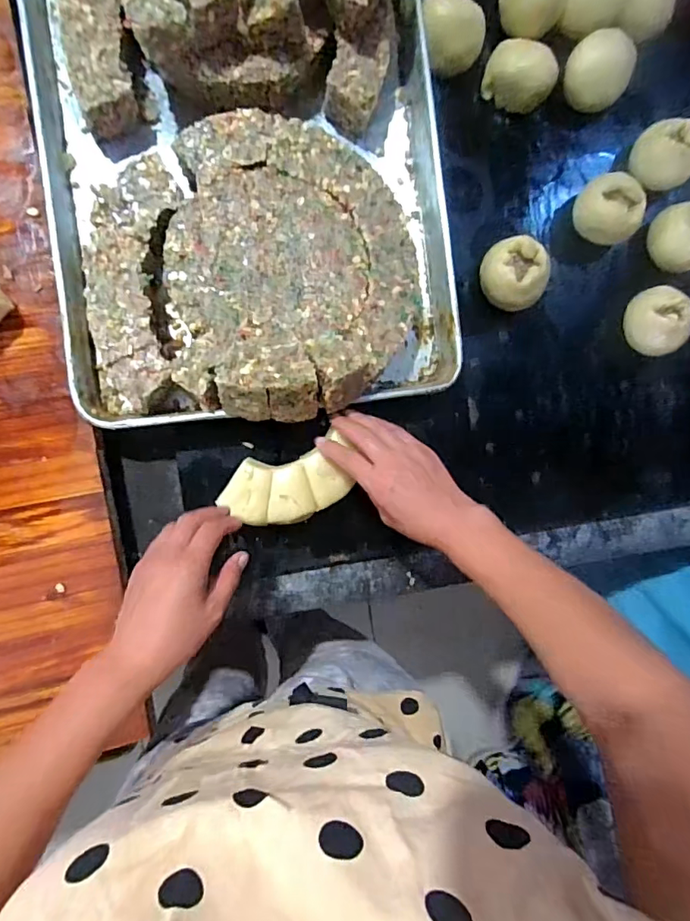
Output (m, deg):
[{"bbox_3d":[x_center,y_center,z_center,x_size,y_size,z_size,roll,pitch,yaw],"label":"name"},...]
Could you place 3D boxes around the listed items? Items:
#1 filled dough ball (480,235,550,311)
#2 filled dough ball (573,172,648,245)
[{"bbox_3d":[0.193,-0.212,0.587,0.070,0.054,0.081,-17,92,-8],"label":"filled dough ball"},{"bbox_3d":[0.311,-0.296,0.610,0.071,0.052,0.076,0,90,-8],"label":"filled dough ball"}]

